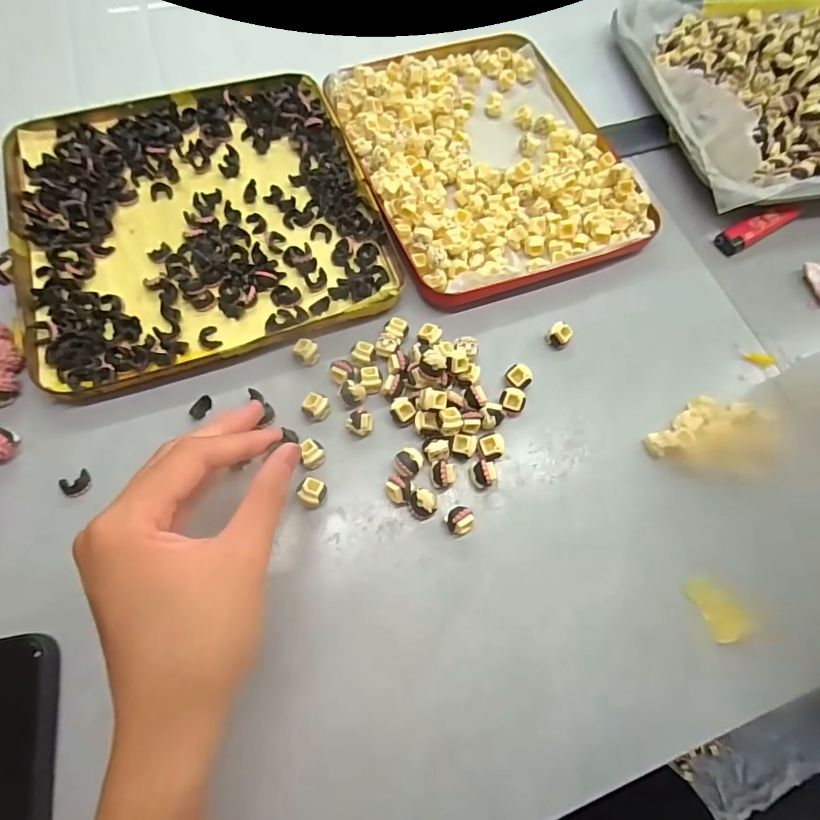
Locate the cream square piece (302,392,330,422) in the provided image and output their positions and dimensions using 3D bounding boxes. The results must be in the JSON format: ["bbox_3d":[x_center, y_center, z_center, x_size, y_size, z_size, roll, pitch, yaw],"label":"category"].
[{"bbox_3d":[-0.059,-0.002,0.295,0.016,0.013,0.016,43,73,12],"label":"cream square piece"}]

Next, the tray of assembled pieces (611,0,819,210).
[{"bbox_3d":[0.393,-0.303,0.423,0.371,0.031,0.266,-10,71,-6],"label":"tray of assembled pieces"}]

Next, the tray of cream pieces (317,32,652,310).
[{"bbox_3d":[0.062,-0.207,0.370,0.202,0.024,0.251,-19,72,-10],"label":"tray of cream pieces"}]

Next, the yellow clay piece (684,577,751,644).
[{"bbox_3d":[0.178,0.114,0.269,0.024,0.004,0.036,-32,74,-13],"label":"yellow clay piece"}]

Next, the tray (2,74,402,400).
[{"bbox_3d":[-0.155,-0.145,0.340,0.236,0.015,0.243,-19,72,-9],"label":"tray"}]

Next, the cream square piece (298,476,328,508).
[{"bbox_3d":[-0.058,0.049,0.274,0.016,0.011,0.016,27,71,7],"label":"cream square piece"}]

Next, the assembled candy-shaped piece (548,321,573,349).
[{"bbox_3d":[0.104,-0.052,0.325,0.015,0.015,0.013,38,73,11],"label":"assembled candy-shaped piece"}]

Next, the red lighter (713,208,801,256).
[{"bbox_3d":[0.280,-0.147,0.373,0.074,0.011,0.020,-28,73,-12],"label":"red lighter"}]

